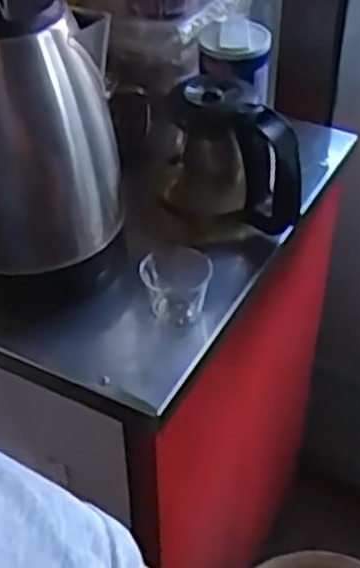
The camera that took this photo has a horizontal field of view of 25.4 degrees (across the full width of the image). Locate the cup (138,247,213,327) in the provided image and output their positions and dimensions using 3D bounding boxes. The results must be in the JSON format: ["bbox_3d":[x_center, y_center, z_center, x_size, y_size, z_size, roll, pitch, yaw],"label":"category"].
[{"bbox_3d":[0.001,-0.001,0.629,0.055,0.052,0.046,19,46,20],"label":"cup"}]

